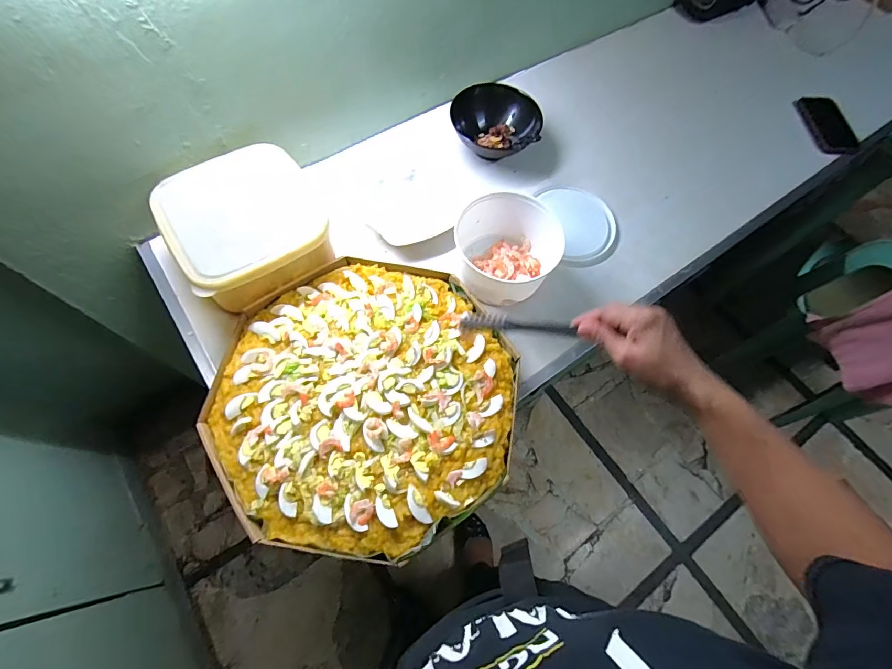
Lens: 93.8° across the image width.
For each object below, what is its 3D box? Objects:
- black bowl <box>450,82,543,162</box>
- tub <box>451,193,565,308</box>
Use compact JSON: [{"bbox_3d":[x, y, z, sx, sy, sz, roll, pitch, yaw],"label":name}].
[{"bbox_3d":[0.094,-0.388,0.770,0.165,0.071,0.129,23,67,6],"label":"black bowl"},{"bbox_3d":[0.102,-0.140,0.677,0.144,0.080,0.158,1,67,-3],"label":"tub"}]

